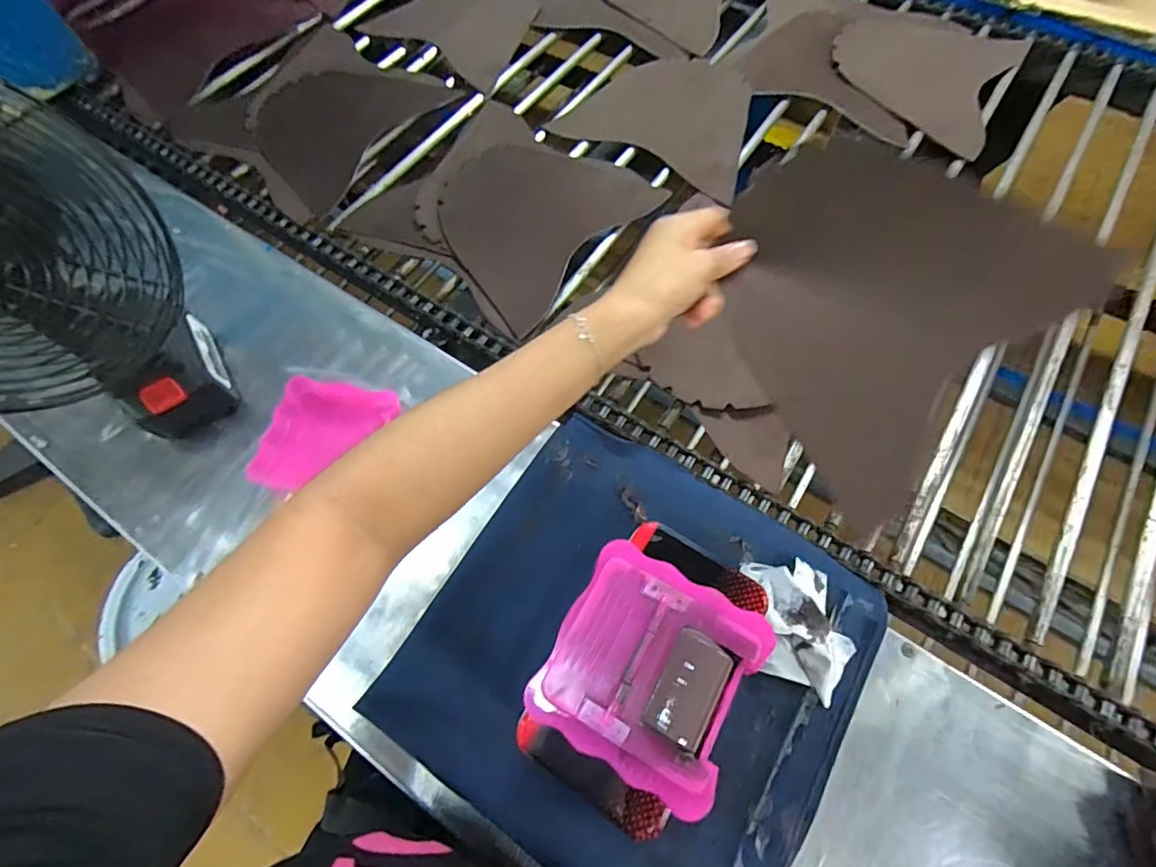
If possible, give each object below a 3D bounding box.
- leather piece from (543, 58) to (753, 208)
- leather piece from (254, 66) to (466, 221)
[{"bbox_3d":[0.125,-0.414,0.680,0.244,0.008,0.204,29,73,16],"label":"leather piece"},{"bbox_3d":[-0.312,-0.416,0.690,0.205,0.015,0.257,34,73,15],"label":"leather piece"}]

